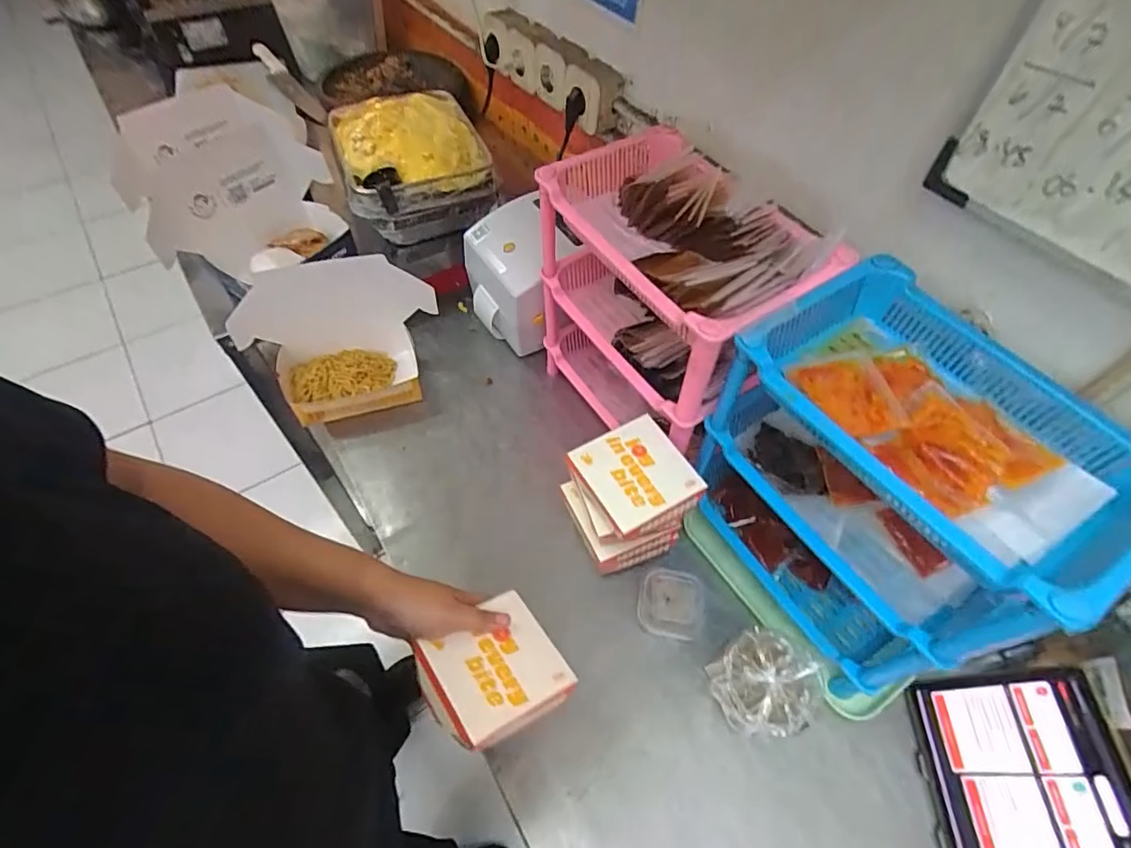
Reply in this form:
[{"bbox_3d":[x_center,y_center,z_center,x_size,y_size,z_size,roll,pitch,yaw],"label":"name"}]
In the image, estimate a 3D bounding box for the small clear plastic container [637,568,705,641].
[{"bbox_3d":[0.127,0.219,0.653,0.079,0.036,0.080,14,56,7],"label":"small clear plastic container"}]

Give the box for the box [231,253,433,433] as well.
[{"bbox_3d":[-0.325,-0.114,0.792,0.284,0.171,0.158,-14,57,-12],"label":"box"}]

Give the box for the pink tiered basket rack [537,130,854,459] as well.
[{"bbox_3d":[0.117,-0.131,0.719,0.197,0.384,0.329,-27,61,-20],"label":"pink tiered basket rack"}]

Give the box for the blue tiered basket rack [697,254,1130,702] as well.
[{"bbox_3d":[0.316,0.069,0.569,0.221,0.328,0.302,-27,61,-20],"label":"blue tiered basket rack"}]

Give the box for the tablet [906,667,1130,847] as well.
[{"bbox_3d":[0.429,0.369,0.495,0.010,0.170,0.248,26,49,-25],"label":"tablet"}]

